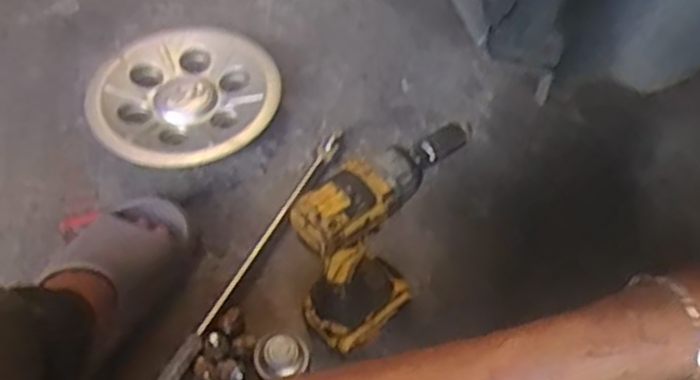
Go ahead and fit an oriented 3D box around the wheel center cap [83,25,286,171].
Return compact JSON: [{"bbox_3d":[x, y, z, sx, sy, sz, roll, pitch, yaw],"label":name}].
[{"bbox_3d":[-0.225,-0.139,1.008,0.255,0.037,0.261,2,55,-3],"label":"wheel center cap"}]

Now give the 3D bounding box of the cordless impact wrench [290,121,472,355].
[{"bbox_3d":[0.034,0.035,0.754,0.080,0.195,0.198,35,59,18],"label":"cordless impact wrench"}]

